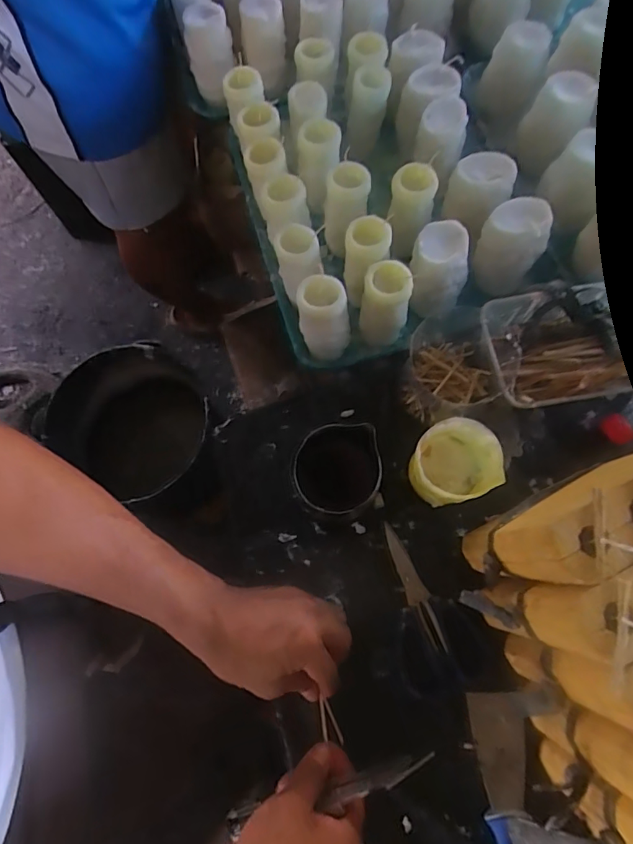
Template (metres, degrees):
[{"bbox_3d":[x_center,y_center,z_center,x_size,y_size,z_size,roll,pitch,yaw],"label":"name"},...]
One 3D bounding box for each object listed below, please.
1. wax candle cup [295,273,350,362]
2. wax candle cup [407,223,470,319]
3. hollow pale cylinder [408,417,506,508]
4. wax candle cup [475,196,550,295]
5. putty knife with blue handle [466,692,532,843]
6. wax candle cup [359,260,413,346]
[{"bbox_3d":[0.008,-0.119,0.566,0.056,0.099,0.052,-12,70,-2],"label":"wax candle cup"},{"bbox_3d":[0.148,-0.179,0.593,0.066,0.100,0.079,16,72,8],"label":"wax candle cup"},{"bbox_3d":[0.130,0.043,0.481,0.073,0.098,0.065,-12,70,-2],"label":"hollow pale cylinder"},{"bbox_3d":[0.230,-0.207,0.579,0.063,0.093,0.067,-1,71,2],"label":"wax candle cup"},{"bbox_3d":[0.173,0.351,0.420,0.056,0.023,0.202,-3,70,2],"label":"putty knife with blue handle"},{"bbox_3d":[0.081,-0.138,0.573,0.055,0.106,0.045,7,71,5],"label":"wax candle cup"}]

